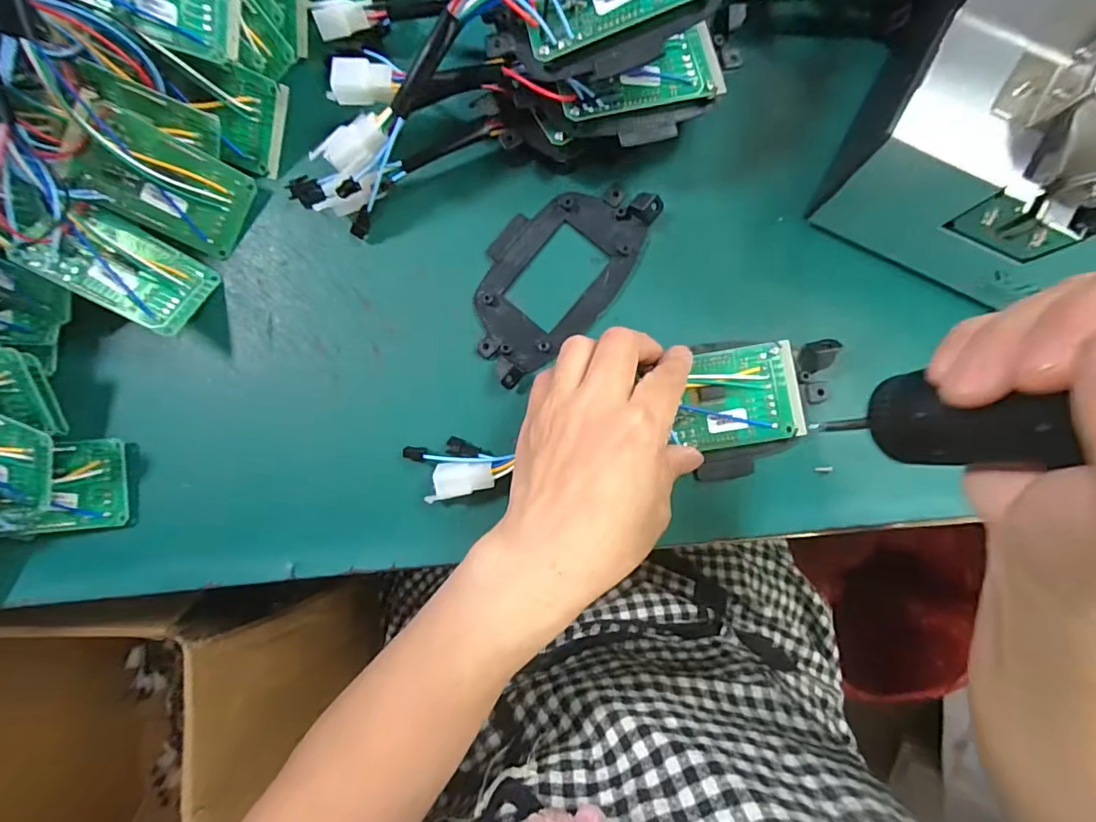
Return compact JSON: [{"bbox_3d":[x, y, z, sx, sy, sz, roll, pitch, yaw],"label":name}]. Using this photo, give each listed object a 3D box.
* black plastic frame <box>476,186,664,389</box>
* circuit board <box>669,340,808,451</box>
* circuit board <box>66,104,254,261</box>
[{"bbox_3d":[0.002,-0.075,0.275,0.069,0.013,0.118,40,92,5],"label":"black plastic frame"},{"bbox_3d":[0.097,-0.007,0.262,0.063,0.005,0.049,-9,89,5],"label":"circuit board"},{"bbox_3d":[-0.202,-0.120,0.272,0.074,0.009,0.049,24,96,-31],"label":"circuit board"}]

